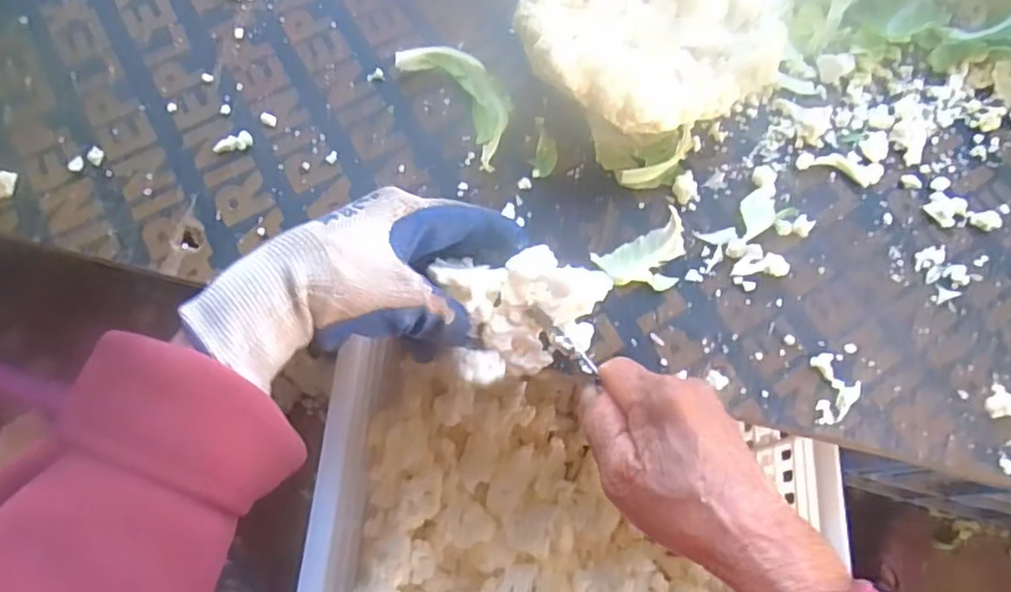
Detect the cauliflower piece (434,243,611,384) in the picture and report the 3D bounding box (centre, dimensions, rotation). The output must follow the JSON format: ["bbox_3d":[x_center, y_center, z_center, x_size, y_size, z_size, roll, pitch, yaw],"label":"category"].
[{"bbox_3d":[0.010,0.006,0.354,0.083,0.042,0.064,-14,74,-6],"label":"cauliflower piece"}]

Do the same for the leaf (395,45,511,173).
[{"bbox_3d":[-0.025,-0.130,0.431,0.046,0.019,0.107,-31,69,-18],"label":"leaf"}]

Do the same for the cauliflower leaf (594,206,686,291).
[{"bbox_3d":[0.092,-0.026,0.405,0.061,0.007,0.042,-39,78,-12],"label":"cauliflower leaf"}]

